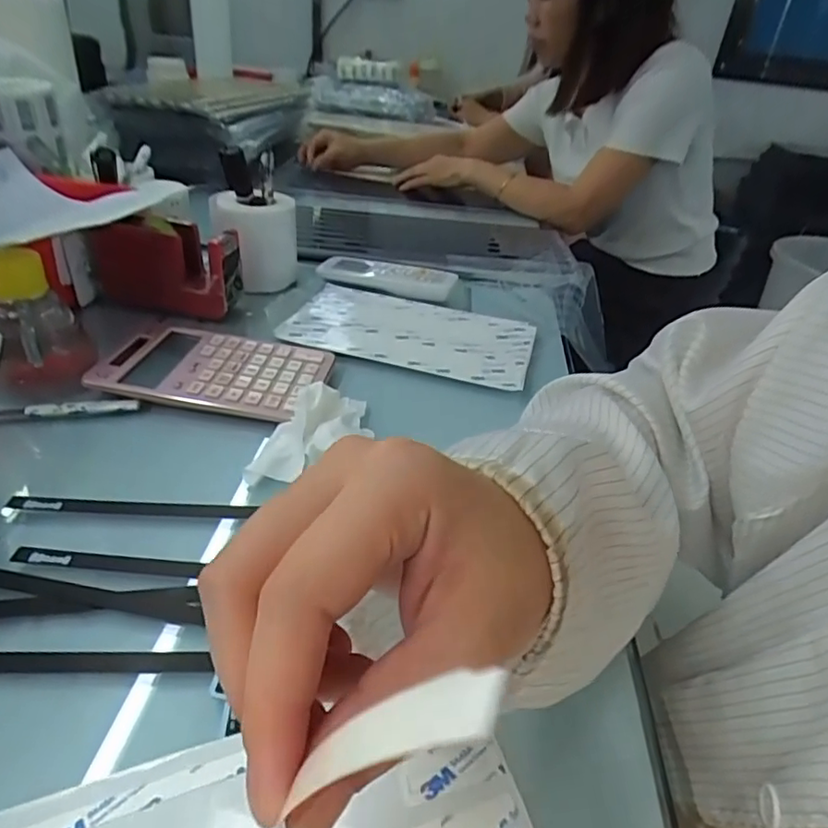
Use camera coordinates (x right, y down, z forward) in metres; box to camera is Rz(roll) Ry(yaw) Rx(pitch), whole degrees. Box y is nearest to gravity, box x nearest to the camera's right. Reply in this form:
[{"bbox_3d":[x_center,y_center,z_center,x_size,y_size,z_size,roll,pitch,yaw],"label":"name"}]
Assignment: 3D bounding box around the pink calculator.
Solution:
[{"bbox_3d":[-0.168,-0.039,0.492,0.172,0.013,0.108,11,34,6],"label":"pink calculator"}]

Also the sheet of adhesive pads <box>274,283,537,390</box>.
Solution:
[{"bbox_3d":[-0.002,-0.083,0.594,0.237,0.005,0.141,12,34,10],"label":"sheet of adhesive pads"}]

